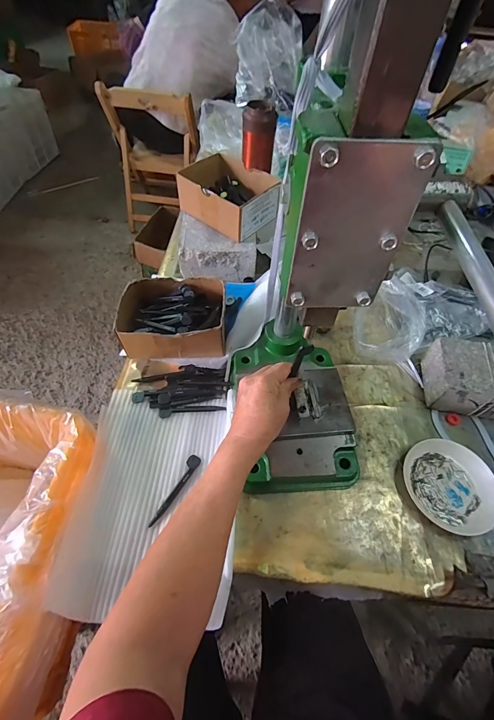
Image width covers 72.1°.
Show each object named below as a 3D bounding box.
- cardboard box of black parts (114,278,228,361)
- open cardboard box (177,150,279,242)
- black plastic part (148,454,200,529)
[{"bbox_3d":[-0.118,-0.071,0.563,0.167,0.063,0.133,-2,54,-3],"label":"cardboard box of black parts"},{"bbox_3d":[-0.041,-0.312,0.640,0.178,0.067,0.122,38,61,22],"label":"open cardboard box"},{"bbox_3d":[-0.090,0.165,0.432,0.016,0.005,0.097,24,56,15],"label":"black plastic part"}]

